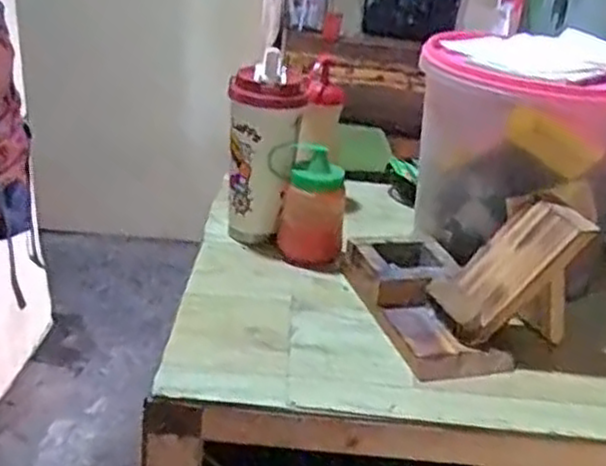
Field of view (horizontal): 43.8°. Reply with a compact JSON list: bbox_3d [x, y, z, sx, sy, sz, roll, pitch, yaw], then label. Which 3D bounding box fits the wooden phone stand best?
[{"bbox_3d":[0.157,0.026,0.739,0.168,0.122,0.197,-5,27,-18],"label":"wooden phone stand"}]

